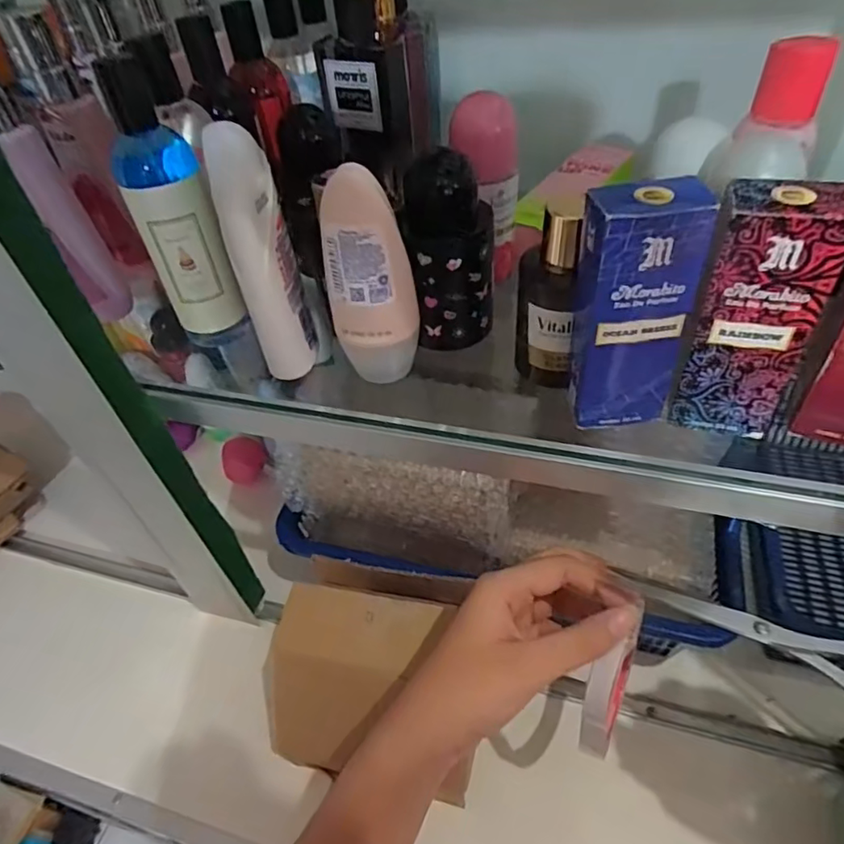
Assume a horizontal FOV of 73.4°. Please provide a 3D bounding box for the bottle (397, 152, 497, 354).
[{"bbox_3d":[0.016,-0.088,0.305,0.044,0.094,0.041,-9,47,-2],"label":"bottle"}]

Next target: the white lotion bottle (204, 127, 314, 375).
[{"bbox_3d":[-0.076,-0.076,0.278,0.024,0.119,0.040,-12,47,-4],"label":"white lotion bottle"}]

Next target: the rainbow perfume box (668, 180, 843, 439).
[{"bbox_3d":[0.134,-0.042,0.233,0.043,0.103,0.026,11,50,16],"label":"rainbow perfume box"}]

